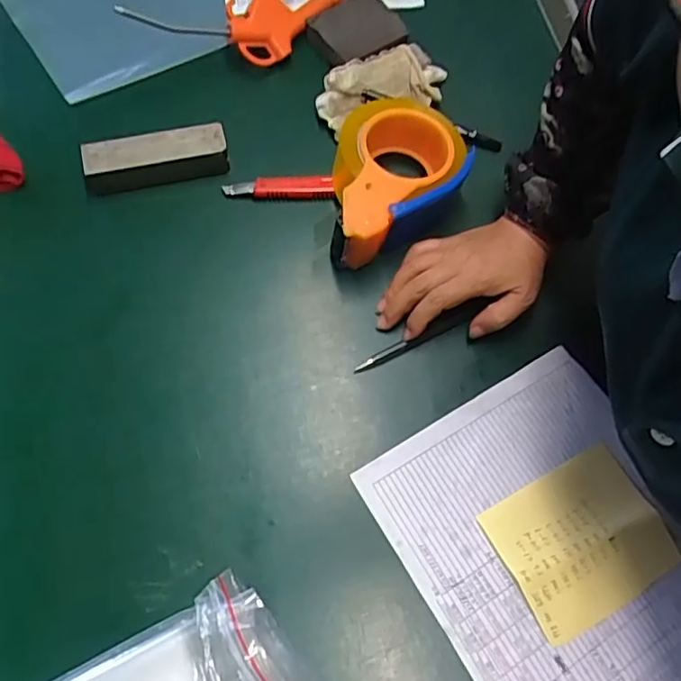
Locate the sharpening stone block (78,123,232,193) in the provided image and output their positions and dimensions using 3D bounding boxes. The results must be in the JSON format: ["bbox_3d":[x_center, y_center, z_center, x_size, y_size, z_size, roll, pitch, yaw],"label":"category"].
[{"bbox_3d":[-0.159,-0.157,0.511,0.119,0.036,0.030,-12,68,-9],"label":"sharpening stone block"}]

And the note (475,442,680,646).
[{"bbox_3d":[0.173,0.141,0.424,0.118,0.011,0.096,-25,71,-13],"label":"note"}]

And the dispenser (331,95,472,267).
[{"bbox_3d":[0.039,-0.138,0.498,0.144,0.062,0.099,-33,73,-16],"label":"dispenser"}]

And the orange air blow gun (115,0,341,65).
[{"bbox_3d":[-0.069,-0.330,0.578,0.256,0.061,0.092,-41,75,-18],"label":"orange air blow gun"}]

